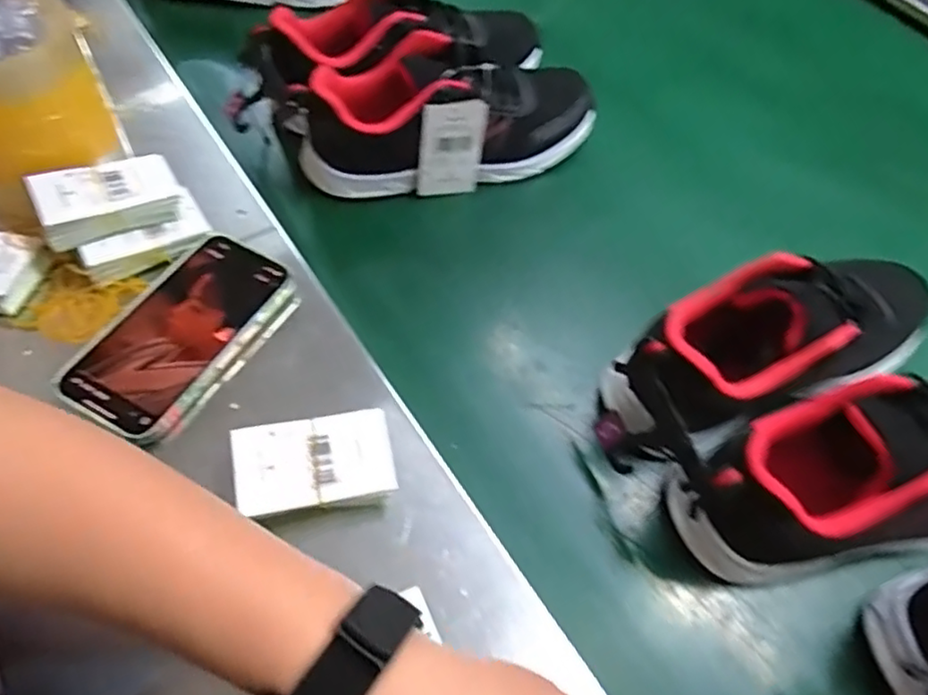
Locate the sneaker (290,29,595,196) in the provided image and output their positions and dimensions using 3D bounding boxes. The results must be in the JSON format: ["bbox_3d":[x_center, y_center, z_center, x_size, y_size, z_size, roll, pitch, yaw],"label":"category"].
[{"bbox_3d":[-0.014,-0.193,0.521,0.253,0.087,0.088,-9,59,-11],"label":"sneaker"}]

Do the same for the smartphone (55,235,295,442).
[{"bbox_3d":[-0.184,-0.011,0.411,0.077,0.014,0.147,28,60,12],"label":"smartphone"}]

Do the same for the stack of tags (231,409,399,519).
[{"bbox_3d":[-0.083,0.067,0.358,0.083,0.029,0.051,-11,59,-12],"label":"stack of tags"}]

